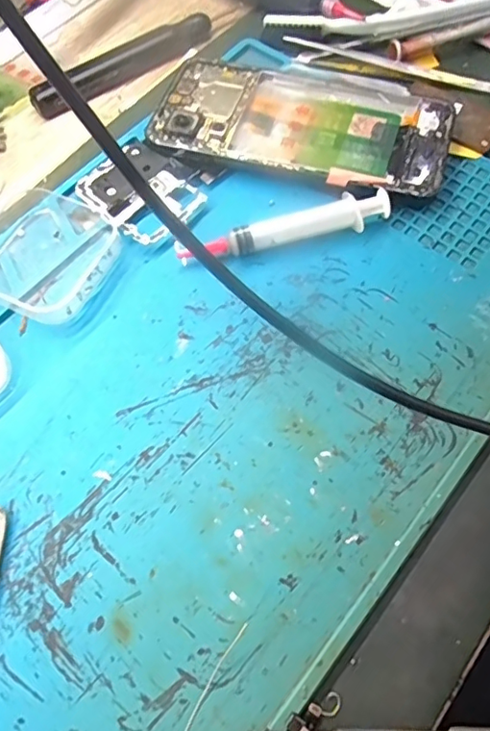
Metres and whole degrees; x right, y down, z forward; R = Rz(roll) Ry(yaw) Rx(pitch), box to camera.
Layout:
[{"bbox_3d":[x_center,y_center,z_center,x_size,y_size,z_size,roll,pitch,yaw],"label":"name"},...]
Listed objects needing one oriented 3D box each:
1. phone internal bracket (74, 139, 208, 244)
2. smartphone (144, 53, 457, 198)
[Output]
[{"bbox_3d":[-0.057,-0.093,0.292,0.048,0.007,0.066,-42,70,-17],"label":"phone internal bracket"},{"bbox_3d":[0.030,-0.132,0.301,0.157,0.013,0.076,17,66,10],"label":"smartphone"}]

